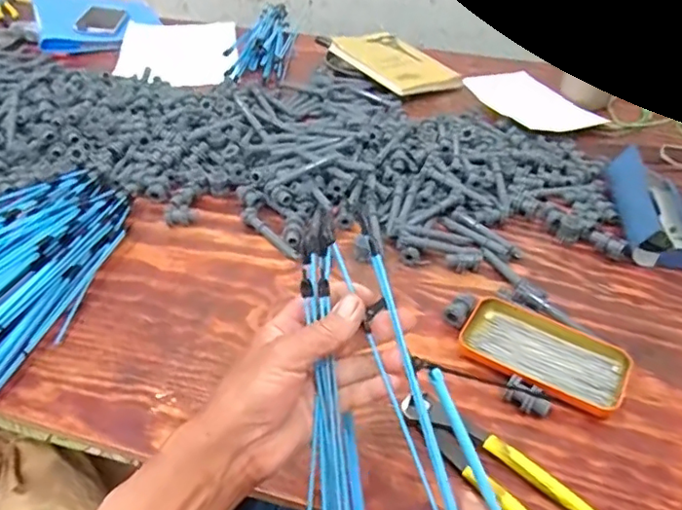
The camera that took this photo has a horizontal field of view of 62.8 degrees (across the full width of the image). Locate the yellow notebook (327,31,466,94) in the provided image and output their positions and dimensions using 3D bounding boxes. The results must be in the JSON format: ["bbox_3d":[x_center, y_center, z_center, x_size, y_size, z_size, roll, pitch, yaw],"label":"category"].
[{"bbox_3d":[0.094,-0.336,0.973,0.138,0.016,0.242,-20,45,-22],"label":"yellow notebook"}]

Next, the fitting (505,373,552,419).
[{"bbox_3d":[0.160,0.121,0.477,0.037,0.024,0.019,30,49,30],"label":"fitting"}]

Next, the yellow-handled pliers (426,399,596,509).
[{"bbox_3d":[0.135,0.177,0.421,0.186,0.016,0.052,32,50,30],"label":"yellow-handled pliers"}]

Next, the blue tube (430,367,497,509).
[{"bbox_3d":[0.089,0.142,0.362,0.008,0.005,0.143,-20,82,-22],"label":"blue tube"}]

